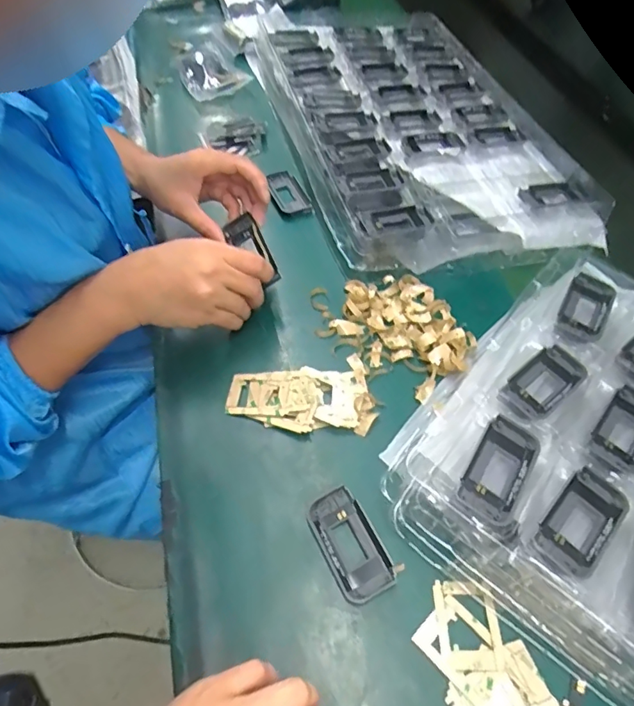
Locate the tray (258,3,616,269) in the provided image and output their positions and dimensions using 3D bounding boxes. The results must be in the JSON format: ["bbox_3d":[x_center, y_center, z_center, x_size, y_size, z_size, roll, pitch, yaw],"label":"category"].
[{"bbox_3d":[0.114,-0.308,0.645,0.304,0.051,0.505,-11,55,-11],"label":"tray"}]

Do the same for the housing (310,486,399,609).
[{"bbox_3d":[0.023,0.135,0.351,0.038,0.011,0.075,-21,57,-17],"label":"housing"}]

